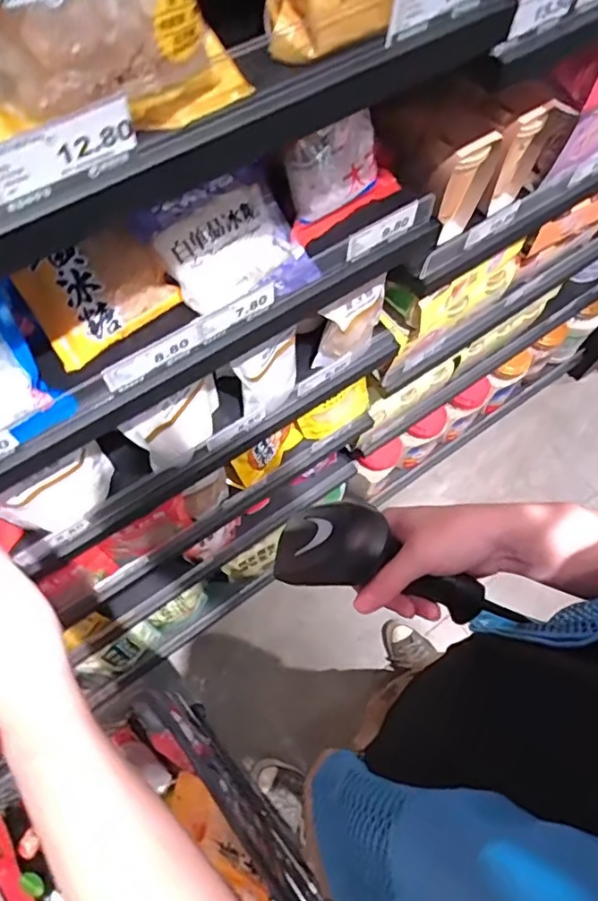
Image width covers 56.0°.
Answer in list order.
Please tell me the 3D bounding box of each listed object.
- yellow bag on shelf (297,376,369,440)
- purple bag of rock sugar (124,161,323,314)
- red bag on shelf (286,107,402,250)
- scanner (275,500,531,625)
[{"bbox_3d":[0.069,-0.070,0.999,0.135,0.095,0.041,-29,69,-14],"label":"yellow bag on shelf"},{"bbox_3d":[-0.062,-0.197,0.545,0.138,0.080,0.107,-42,73,-18],"label":"purple bag of rock sugar"},{"bbox_3d":[0.040,-0.290,0.588,0.139,0.096,0.058,-38,71,-17],"label":"red bag on shelf"},{"bbox_3d":[0.084,0.101,0.456,0.198,0.065,0.064,22,66,-3],"label":"scanner"}]

